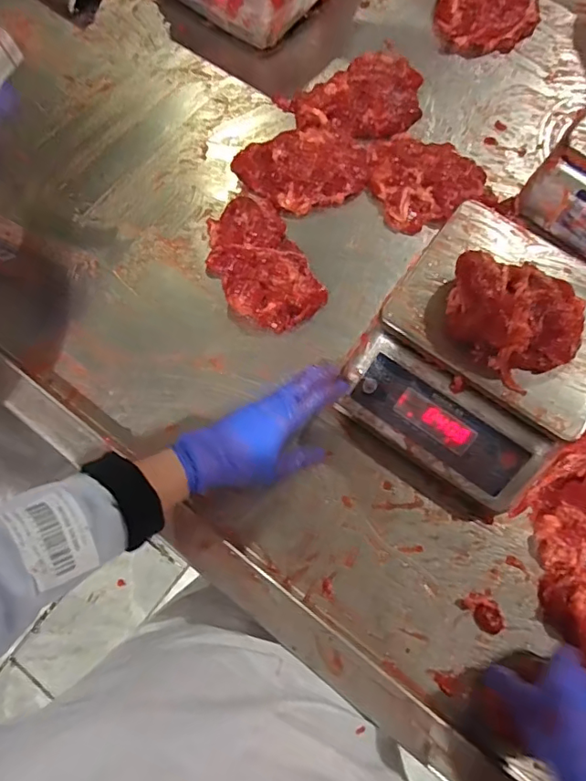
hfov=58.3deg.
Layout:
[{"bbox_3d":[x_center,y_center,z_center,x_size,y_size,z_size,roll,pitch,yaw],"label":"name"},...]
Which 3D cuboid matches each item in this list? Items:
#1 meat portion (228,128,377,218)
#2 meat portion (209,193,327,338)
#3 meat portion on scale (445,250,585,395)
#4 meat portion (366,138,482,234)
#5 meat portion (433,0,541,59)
[{"bbox_3d":[0.020,-0.302,0.702,0.162,0.031,0.132,-35,75,-10],"label":"meat portion"},{"bbox_3d":[-0.042,-0.158,0.646,0.108,0.036,0.182,-26,74,-8],"label":"meat portion"},{"bbox_3d":[0.214,-0.079,0.507,0.112,0.051,0.132,-41,76,-12],"label":"meat portion on scale"},{"bbox_3d":[0.175,-0.288,0.704,0.137,0.026,0.131,0,72,1],"label":"meat portion"},{"bbox_3d":[0.292,-0.575,0.786,0.148,0.034,0.132,-10,72,-3],"label":"meat portion"}]

